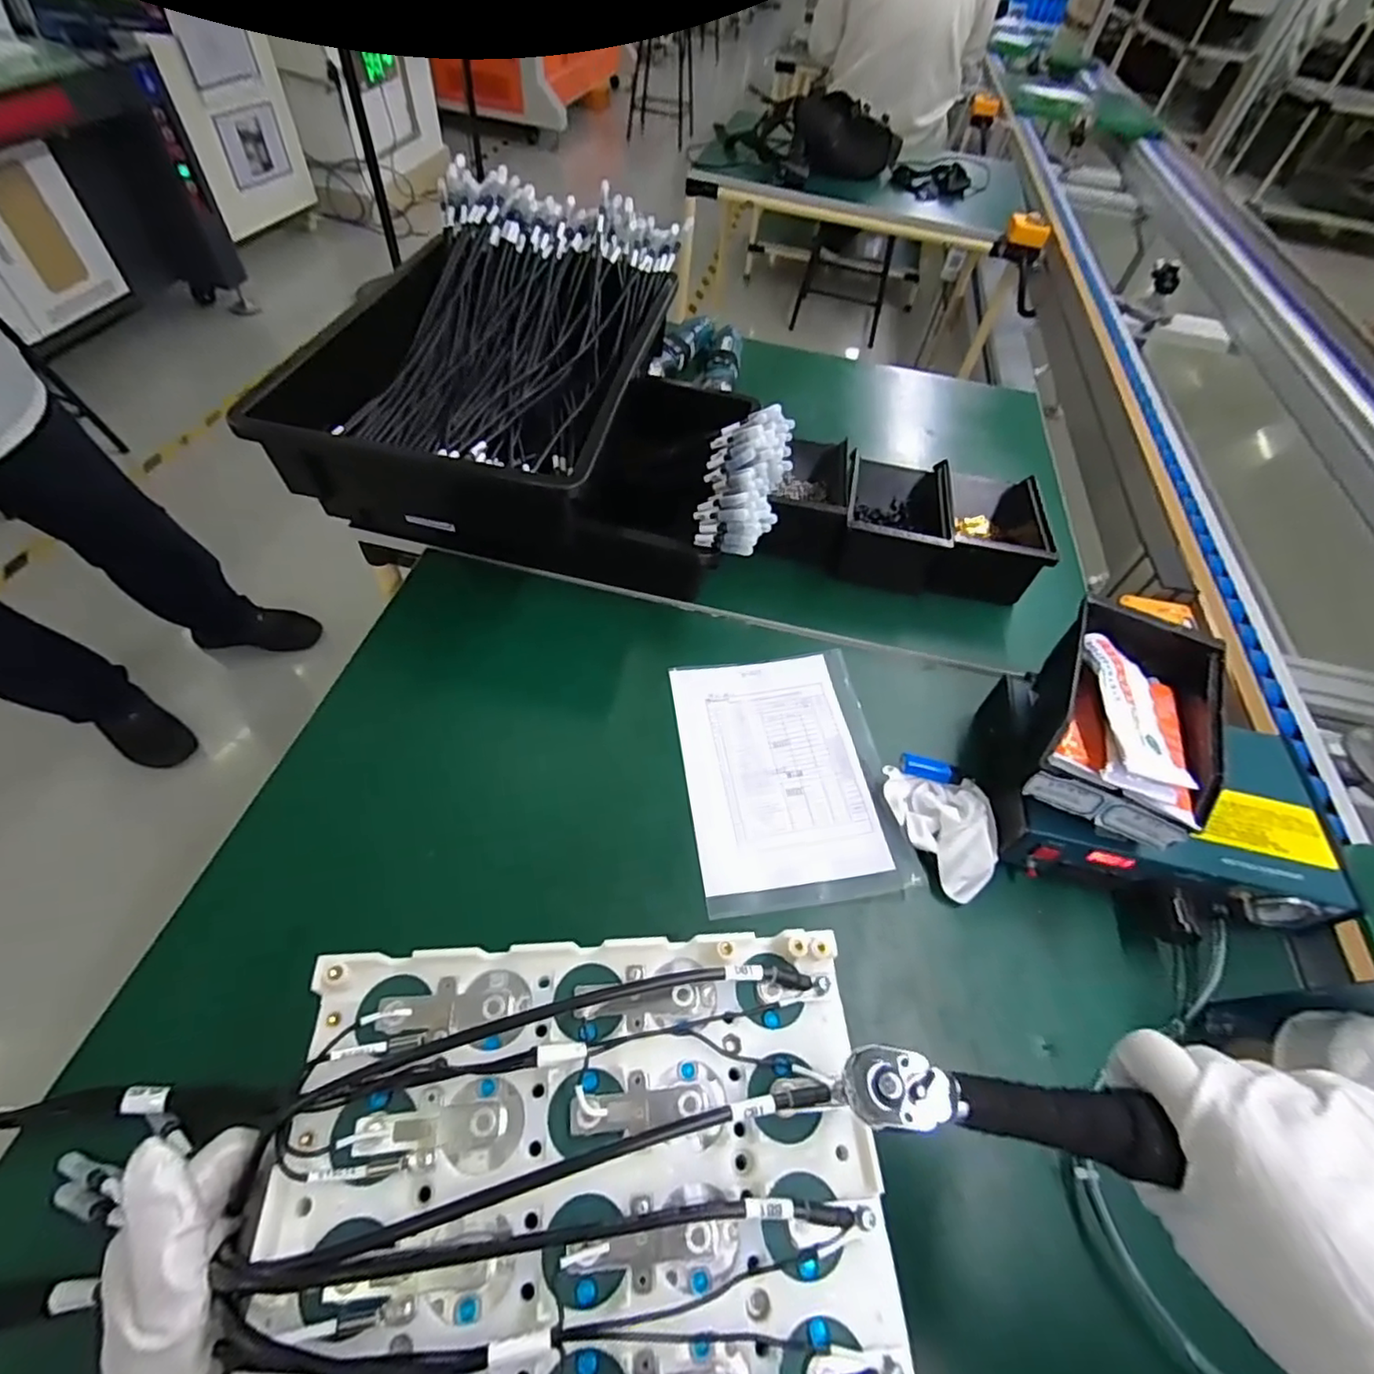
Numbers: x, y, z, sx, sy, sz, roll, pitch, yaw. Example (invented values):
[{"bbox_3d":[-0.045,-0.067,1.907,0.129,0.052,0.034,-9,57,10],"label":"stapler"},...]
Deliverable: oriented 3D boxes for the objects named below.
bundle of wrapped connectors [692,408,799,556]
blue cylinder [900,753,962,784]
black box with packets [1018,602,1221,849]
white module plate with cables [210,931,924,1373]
[{"bbox_3d":[0.053,-0.199,0.596,0.078,0.054,0.162,15,69,8],"label":"bundle of wrapped connectors"},{"bbox_3d":[0.210,0.070,0.536,0.050,0.015,0.017,17,54,6],"label":"blue cylinder"},{"bbox_3d":[0.334,0.018,0.480,0.107,0.071,0.191,26,56,12],"label":"black box with packets"},{"bbox_3d":[-0.040,0.195,0.246,0.237,0.023,0.172,-2,54,-5],"label":"white module plate with cables"}]

